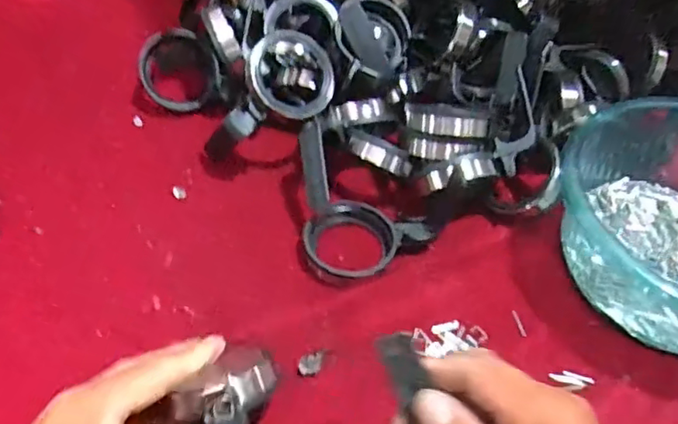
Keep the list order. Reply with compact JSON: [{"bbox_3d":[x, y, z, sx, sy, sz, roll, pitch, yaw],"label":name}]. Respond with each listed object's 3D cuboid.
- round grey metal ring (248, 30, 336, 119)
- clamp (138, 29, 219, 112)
[{"bbox_3d":[-0.038,-0.115,0.489,0.071,0.012,0.069,2,84,-15],"label":"round grey metal ring"},{"bbox_3d":[-0.155,-0.137,0.573,0.071,0.076,0.011,-25,16,-5],"label":"clamp"}]

